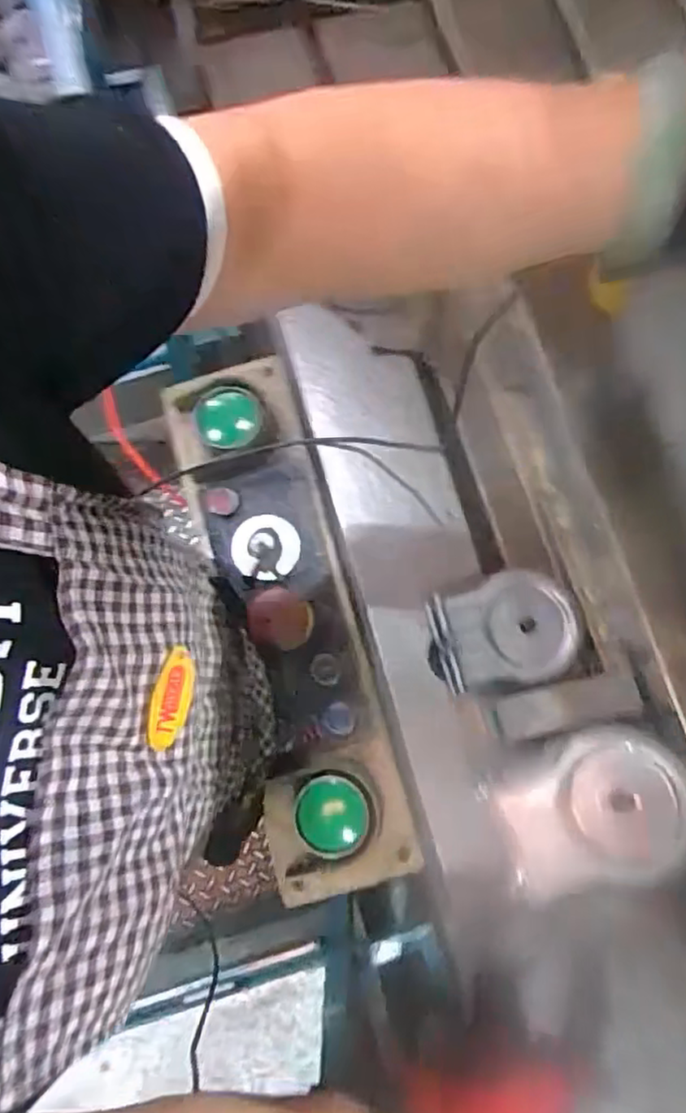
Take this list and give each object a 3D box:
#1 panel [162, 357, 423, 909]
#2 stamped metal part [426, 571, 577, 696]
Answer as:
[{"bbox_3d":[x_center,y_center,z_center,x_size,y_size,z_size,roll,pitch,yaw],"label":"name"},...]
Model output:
[{"bbox_3d":[-0.061,0.070,0.669,0.141,0.081,0.523,-15,78,-5],"label":"panel"},{"bbox_3d":[0.138,0.066,0.555,0.123,0.025,0.091,-19,78,-5],"label":"stamped metal part"}]

